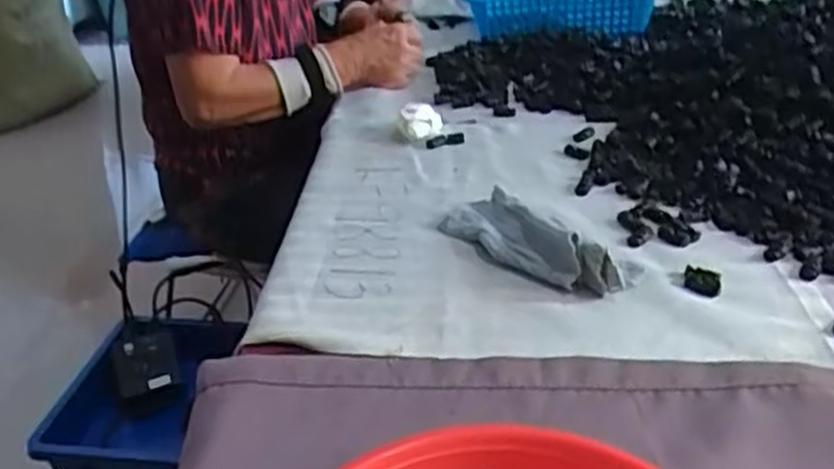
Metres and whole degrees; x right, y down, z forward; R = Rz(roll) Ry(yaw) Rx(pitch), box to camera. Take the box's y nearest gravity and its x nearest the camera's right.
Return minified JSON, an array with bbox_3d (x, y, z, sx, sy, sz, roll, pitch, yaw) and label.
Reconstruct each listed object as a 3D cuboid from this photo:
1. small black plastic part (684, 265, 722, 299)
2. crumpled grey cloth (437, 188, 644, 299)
[{"bbox_3d":[0.230,0.039,0.638,0.028,0.012,0.027,10,33,20],"label":"small black plastic part"},{"bbox_3d":[0.099,-0.003,0.670,0.079,0.042,0.183,-24,37,-32],"label":"crumpled grey cloth"}]

